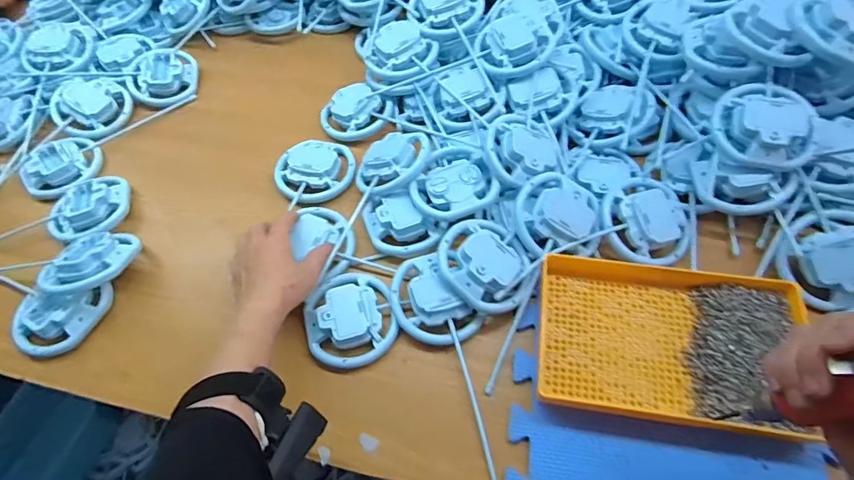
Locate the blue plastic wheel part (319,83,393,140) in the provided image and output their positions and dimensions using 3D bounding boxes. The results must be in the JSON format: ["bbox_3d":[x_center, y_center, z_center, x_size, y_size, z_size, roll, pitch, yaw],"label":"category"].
[{"bbox_3d":[-0.097,-0.180,0.642,0.101,0.030,0.085,-20,60,-8],"label":"blue plastic wheel part"}]

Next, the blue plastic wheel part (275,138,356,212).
[{"bbox_3d":[-0.144,-0.091,0.593,0.100,0.023,0.087,-19,60,-8],"label":"blue plastic wheel part"}]

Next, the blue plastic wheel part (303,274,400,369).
[{"bbox_3d":[-0.082,0.083,0.486,0.092,0.029,0.097,-2,59,3],"label":"blue plastic wheel part"}]

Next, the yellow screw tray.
[{"bbox_3d":[0.233,0.097,0.449,0.236,0.037,0.150,8,60,8],"label":"yellow screw tray"}]

